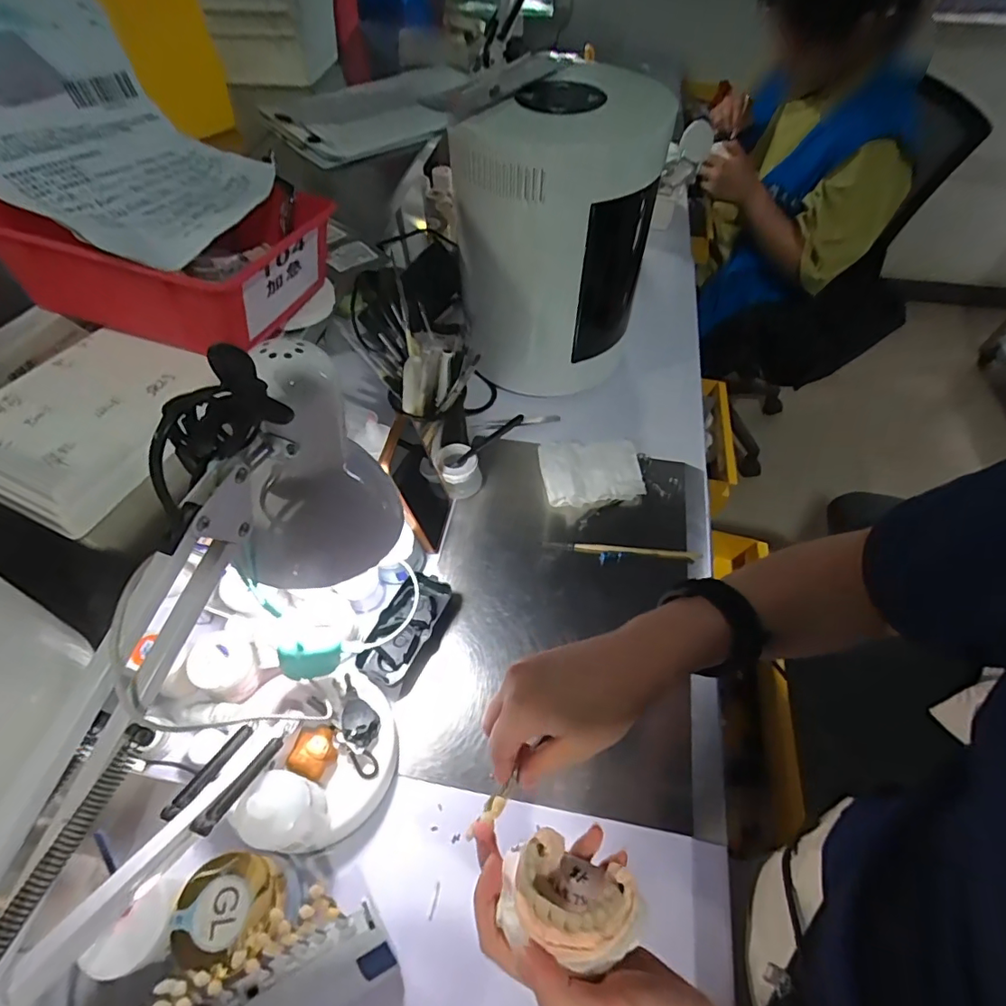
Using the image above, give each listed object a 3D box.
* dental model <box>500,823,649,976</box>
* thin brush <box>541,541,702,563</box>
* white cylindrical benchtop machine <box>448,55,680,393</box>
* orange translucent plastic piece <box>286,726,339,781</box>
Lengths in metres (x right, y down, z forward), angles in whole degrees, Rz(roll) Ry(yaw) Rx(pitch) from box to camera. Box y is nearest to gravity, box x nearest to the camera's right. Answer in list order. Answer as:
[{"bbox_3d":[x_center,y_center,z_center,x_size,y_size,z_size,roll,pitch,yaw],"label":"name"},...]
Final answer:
[{"bbox_3d":[0.039,0.206,0.277,0.074,0.030,0.062,13,16,9],"label":"dental model"},{"bbox_3d":[0.130,0.051,0.572,0.169,0.011,0.010,5,55,3],"label":"thin brush"},{"bbox_3d":[0.066,-0.303,0.666,0.194,0.362,0.229,20,57,13],"label":"white cylindrical benchtop machine"},{"bbox_3d":[-0.152,0.202,0.423,0.029,0.028,0.036,15,56,10],"label":"orange translucent plastic piece"}]

